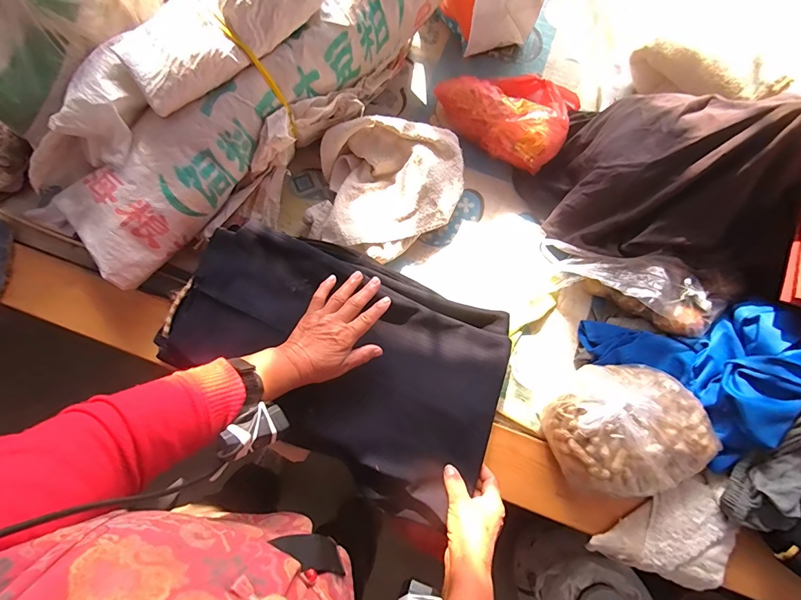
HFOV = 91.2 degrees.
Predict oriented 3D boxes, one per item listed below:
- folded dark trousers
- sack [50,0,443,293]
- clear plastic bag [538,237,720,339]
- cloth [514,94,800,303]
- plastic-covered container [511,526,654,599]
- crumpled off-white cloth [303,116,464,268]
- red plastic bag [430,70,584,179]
[{"bbox_3d":[-0.088,0.074,0.553,0.466,0.077,0.284,20,77,5],"label":"folded dark trousers"},{"bbox_3d":[-0.191,-0.304,0.580,0.187,0.168,0.673,43,80,10],"label":"sack"},{"bbox_3d":[0.347,-0.037,0.603,0.255,0.066,0.093,29,77,22],"label":"clear plastic bag"},{"bbox_3d":[0.383,-0.158,0.575,0.364,0.227,0.222,38,79,9],"label":"cloth"},{"bbox_3d":[0.398,0.667,0.891,0.257,0.200,0.221,33,78,8],"label":"plastic-covered container"},{"bbox_3d":[-0.023,-0.178,0.645,0.226,0.094,0.218,10,76,3],"label":"crumpled off-white cloth"},{"bbox_3d":[0.195,-0.350,0.696,0.229,0.089,0.197,31,78,8],"label":"red plastic bag"}]

